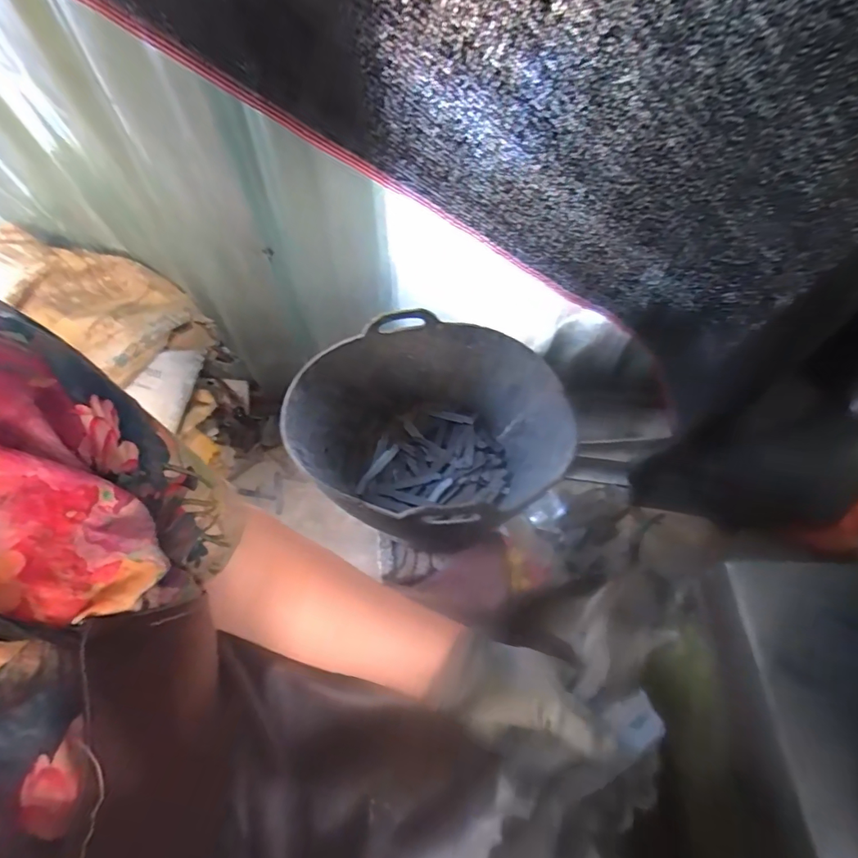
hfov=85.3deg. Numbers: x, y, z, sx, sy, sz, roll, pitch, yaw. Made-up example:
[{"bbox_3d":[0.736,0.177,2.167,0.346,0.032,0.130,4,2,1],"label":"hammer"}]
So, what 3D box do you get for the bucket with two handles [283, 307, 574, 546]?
[{"bbox_3d":[-0.002,0.018,0.775,0.407,0.199,0.370,-22,60,-14],"label":"bucket with two handles"}]

